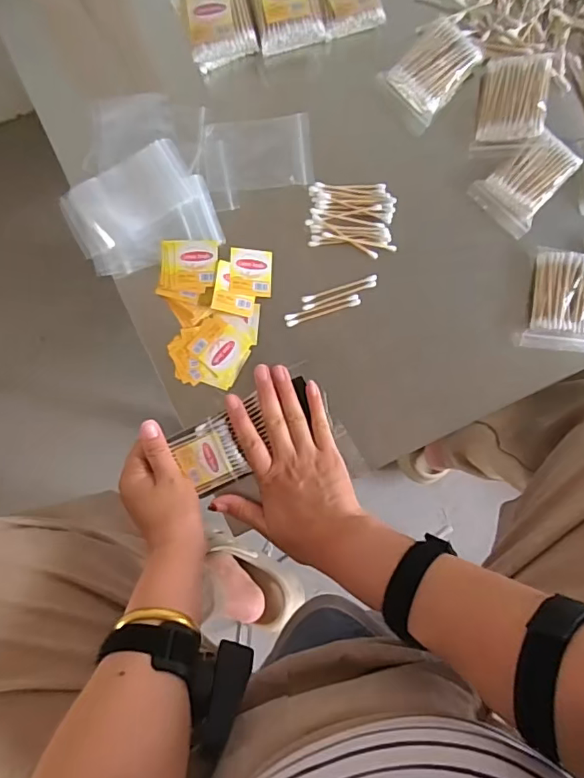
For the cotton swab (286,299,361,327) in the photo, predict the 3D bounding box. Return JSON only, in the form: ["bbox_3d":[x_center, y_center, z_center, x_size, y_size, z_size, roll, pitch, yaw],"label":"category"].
[{"bbox_3d":[0.030,-0.071,0.485,0.072,0.004,0.006,-18,90,-1],"label":"cotton swab"}]

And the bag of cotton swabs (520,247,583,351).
[{"bbox_3d":[0.252,-0.082,0.483,0.061,0.019,0.089,5,90,-1],"label":"bag of cotton swabs"}]

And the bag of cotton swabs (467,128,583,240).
[{"bbox_3d":[0.221,-0.194,0.482,0.090,0.016,0.062,-44,91,0],"label":"bag of cotton swabs"}]

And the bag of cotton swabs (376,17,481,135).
[{"bbox_3d":[0.131,-0.296,0.484,0.091,0.015,0.062,-45,91,0],"label":"bag of cotton swabs"}]

